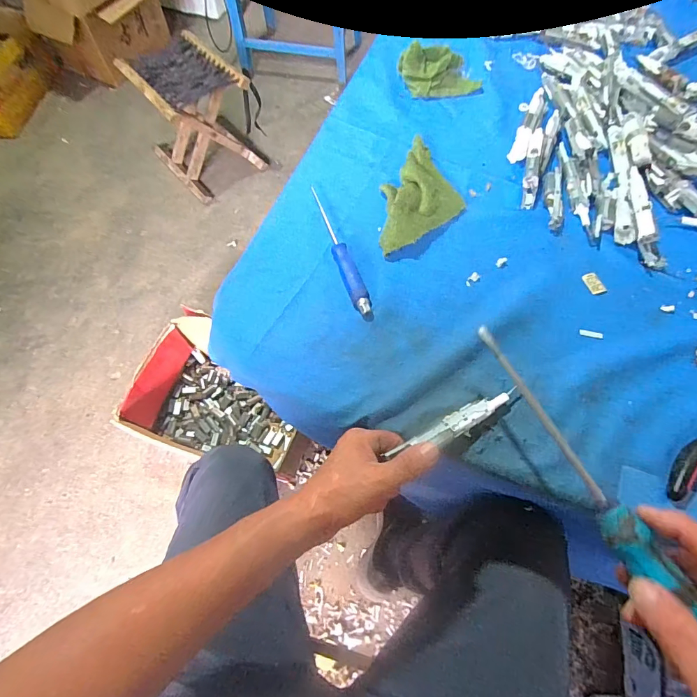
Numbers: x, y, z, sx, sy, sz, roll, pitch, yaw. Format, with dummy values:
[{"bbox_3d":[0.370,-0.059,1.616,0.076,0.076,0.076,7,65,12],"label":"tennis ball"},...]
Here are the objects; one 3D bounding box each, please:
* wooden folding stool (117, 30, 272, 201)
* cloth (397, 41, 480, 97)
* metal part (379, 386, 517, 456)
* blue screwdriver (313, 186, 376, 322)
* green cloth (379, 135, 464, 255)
[{"bbox_3d":[-0.496,-0.751,1.302,0.286,0.308,0.320,-41,72,-16],"label":"wooden folding stool"},{"bbox_3d":[0.136,-0.406,0.576,0.111,0.039,0.064,-13,67,-6],"label":"cloth"},{"bbox_3d":[0.096,0.071,0.359,0.133,0.019,0.021,-23,68,-15],"label":"metal part"},{"bbox_3d":[-0.011,-0.111,0.452,0.019,0.013,0.187,-19,67,-8],"label":"blue screwdriver"},{"bbox_3d":[0.091,-0.186,0.479,0.093,0.032,0.174,16,67,7],"label":"green cloth"}]

